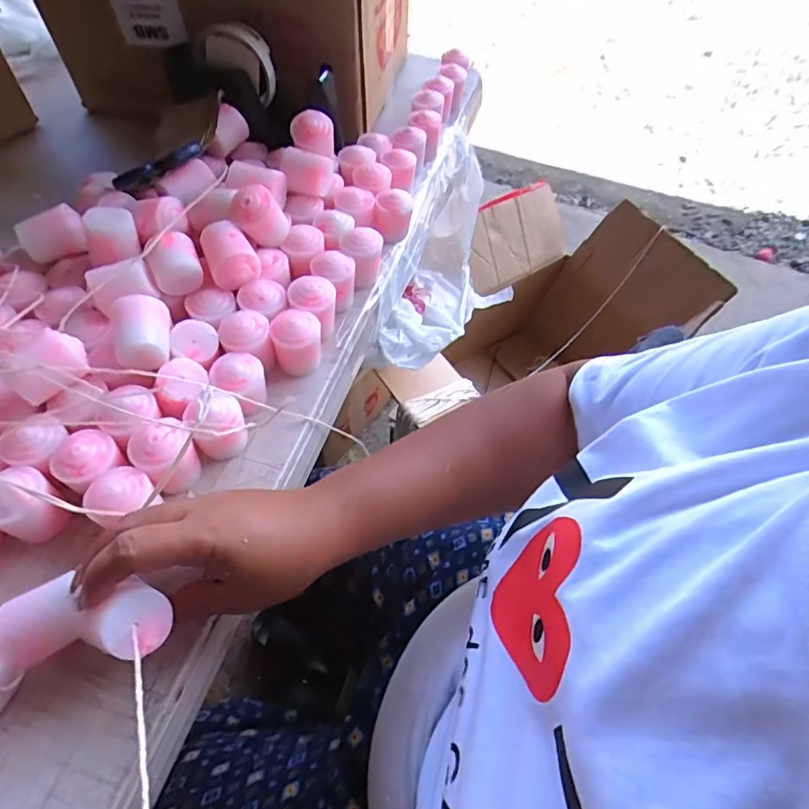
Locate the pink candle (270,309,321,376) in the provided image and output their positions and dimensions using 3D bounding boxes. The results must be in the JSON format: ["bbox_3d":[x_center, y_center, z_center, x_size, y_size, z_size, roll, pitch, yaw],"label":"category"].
[{"bbox_3d":[-0.084,-0.048,0.410,0.036,0.044,0.033,2,56,-3],"label":"pink candle"}]

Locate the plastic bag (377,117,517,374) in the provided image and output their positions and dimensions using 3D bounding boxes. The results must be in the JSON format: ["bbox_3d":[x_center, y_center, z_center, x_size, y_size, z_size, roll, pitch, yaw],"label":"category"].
[{"bbox_3d":[0.046,-0.167,0.621,0.089,0.150,0.332,16,56,7],"label":"plastic bag"}]

